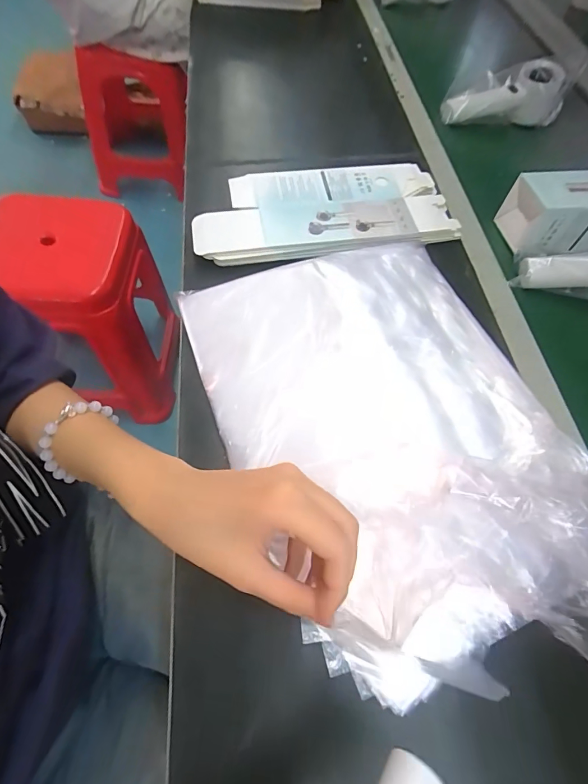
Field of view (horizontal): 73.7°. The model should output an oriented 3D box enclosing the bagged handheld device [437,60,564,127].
[{"bbox_3d":[0.305,-0.432,0.568,0.189,0.062,0.053,-7,64,-7],"label":"bagged handheld device"}]

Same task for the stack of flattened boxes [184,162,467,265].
[{"bbox_3d":[0.032,-0.200,0.436,0.279,0.021,0.131,-7,64,-8],"label":"stack of flattened boxes"}]

